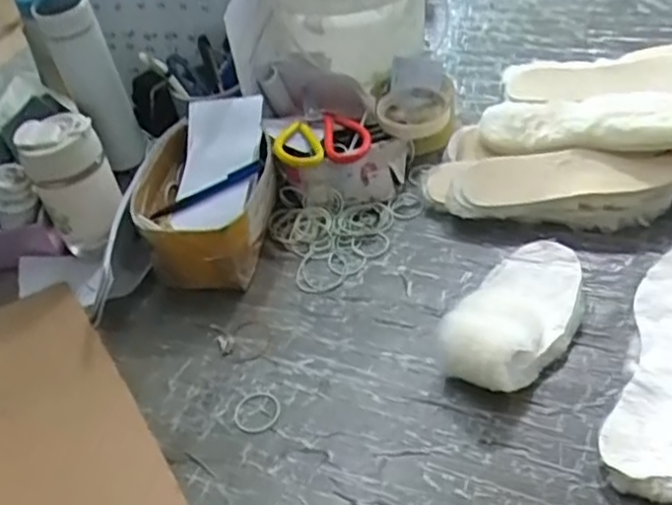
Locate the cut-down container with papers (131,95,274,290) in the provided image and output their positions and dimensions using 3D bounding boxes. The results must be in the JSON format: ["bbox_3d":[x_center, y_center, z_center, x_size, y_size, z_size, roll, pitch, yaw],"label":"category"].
[{"bbox_3d":[-0.142,-0.066,0.778,0.151,0.112,0.214,-11,42,0],"label":"cut-down container with papers"}]

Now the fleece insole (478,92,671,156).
[{"bbox_3d":[0.285,-0.141,0.756,0.254,0.032,0.076,4,43,30],"label":"fleece insole"}]

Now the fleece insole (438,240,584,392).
[{"bbox_3d":[0.170,0.050,0.636,0.093,0.052,0.181,26,53,34],"label":"fleece insole"}]

